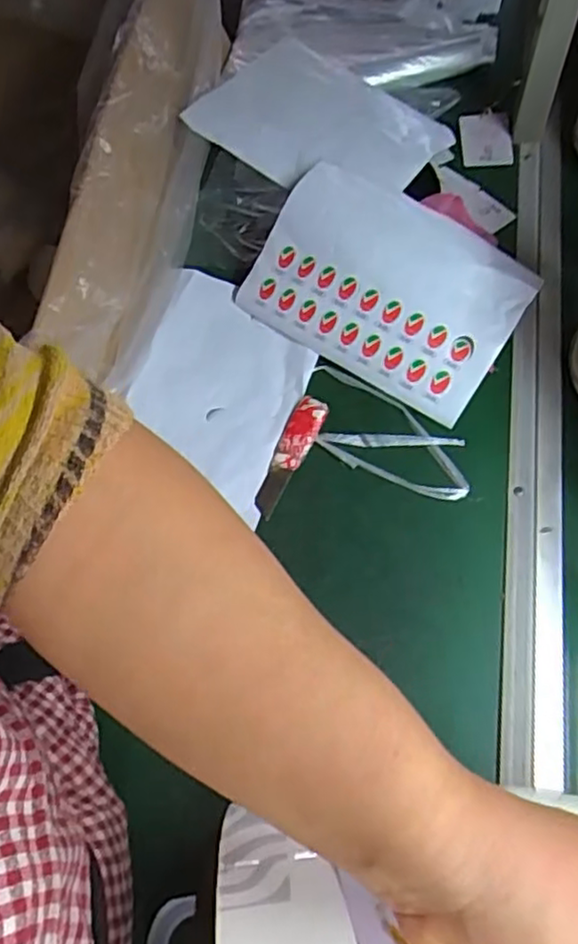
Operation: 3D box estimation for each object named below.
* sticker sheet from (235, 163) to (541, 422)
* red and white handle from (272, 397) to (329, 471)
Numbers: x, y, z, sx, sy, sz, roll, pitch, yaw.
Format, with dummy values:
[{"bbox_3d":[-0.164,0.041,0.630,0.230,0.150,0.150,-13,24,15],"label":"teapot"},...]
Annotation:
[{"bbox_3d":[0.086,-0.168,0.581,0.223,0.051,0.171,31,70,17],"label":"sticker sheet"},{"bbox_3d":[0.008,-0.031,0.546,0.027,0.011,0.064,24,68,14],"label":"red and white handle"}]

